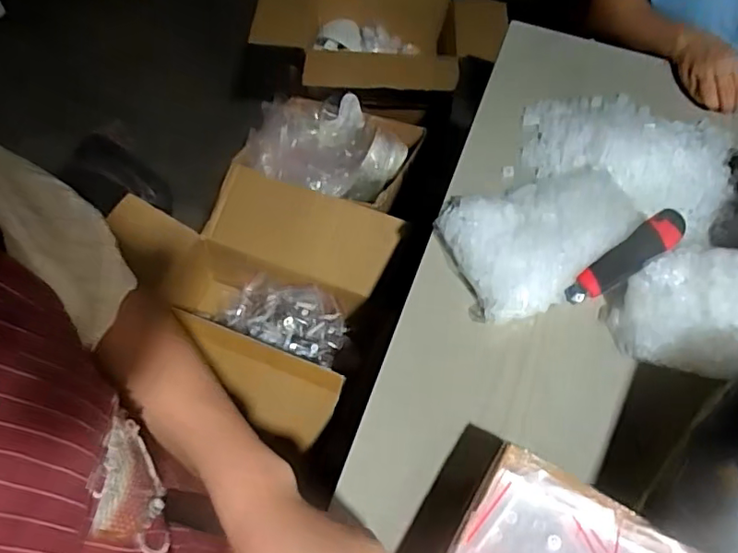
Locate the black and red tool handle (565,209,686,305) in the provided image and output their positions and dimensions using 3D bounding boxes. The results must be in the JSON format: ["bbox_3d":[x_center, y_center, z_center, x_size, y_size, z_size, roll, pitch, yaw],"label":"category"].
[{"bbox_3d":[0.276,-0.021,0.600,0.161,0.022,0.036,-35,65,-6],"label":"black and red tool handle"}]

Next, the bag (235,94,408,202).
[{"bbox_3d":[-0.086,-0.250,1.106,0.286,0.082,0.212,17,58,8],"label":"bag"}]

